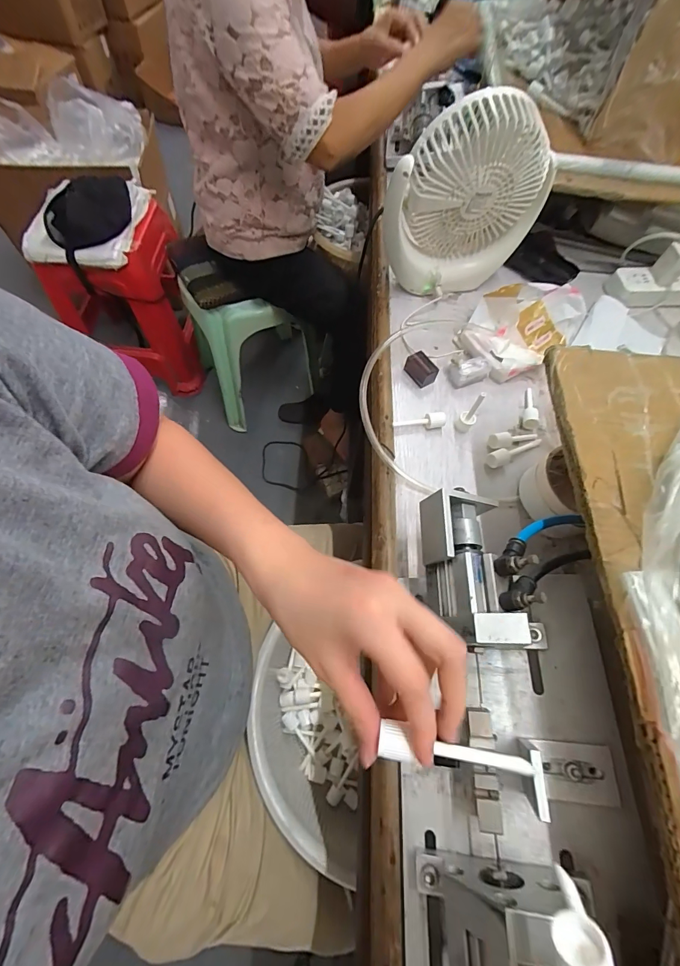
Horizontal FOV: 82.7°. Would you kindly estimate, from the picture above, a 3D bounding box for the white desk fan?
[{"bbox_3d":[0.156,-0.350,0.486,0.187,0.202,0.066,-5,67,-3],"label":"white desk fan"}]

